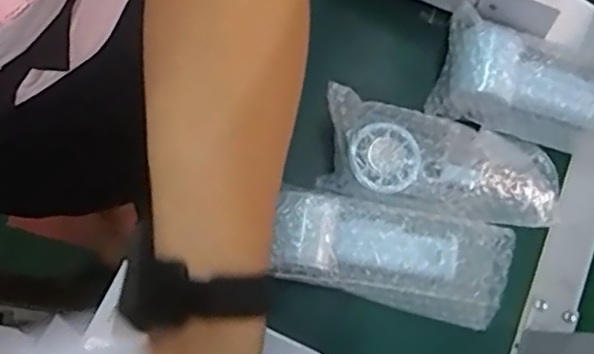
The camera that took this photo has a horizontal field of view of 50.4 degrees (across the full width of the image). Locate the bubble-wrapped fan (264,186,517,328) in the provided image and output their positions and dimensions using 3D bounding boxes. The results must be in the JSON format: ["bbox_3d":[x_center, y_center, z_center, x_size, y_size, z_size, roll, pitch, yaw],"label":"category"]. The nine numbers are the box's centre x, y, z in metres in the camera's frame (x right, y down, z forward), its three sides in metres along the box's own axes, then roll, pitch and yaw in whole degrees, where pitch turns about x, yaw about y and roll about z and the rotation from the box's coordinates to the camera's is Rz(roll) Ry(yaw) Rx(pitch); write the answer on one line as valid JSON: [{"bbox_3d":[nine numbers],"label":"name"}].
[{"bbox_3d":[0.074,0.064,0.514,0.181,0.065,0.074,13,78,2],"label":"bubble-wrapped fan"}]

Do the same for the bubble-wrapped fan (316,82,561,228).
[{"bbox_3d":[0.111,-0.013,0.519,0.183,0.044,0.086,12,78,2],"label":"bubble-wrapped fan"}]

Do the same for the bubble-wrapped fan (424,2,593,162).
[{"bbox_3d":[0.225,-0.074,0.533,0.205,0.051,0.094,16,78,3],"label":"bubble-wrapped fan"}]

